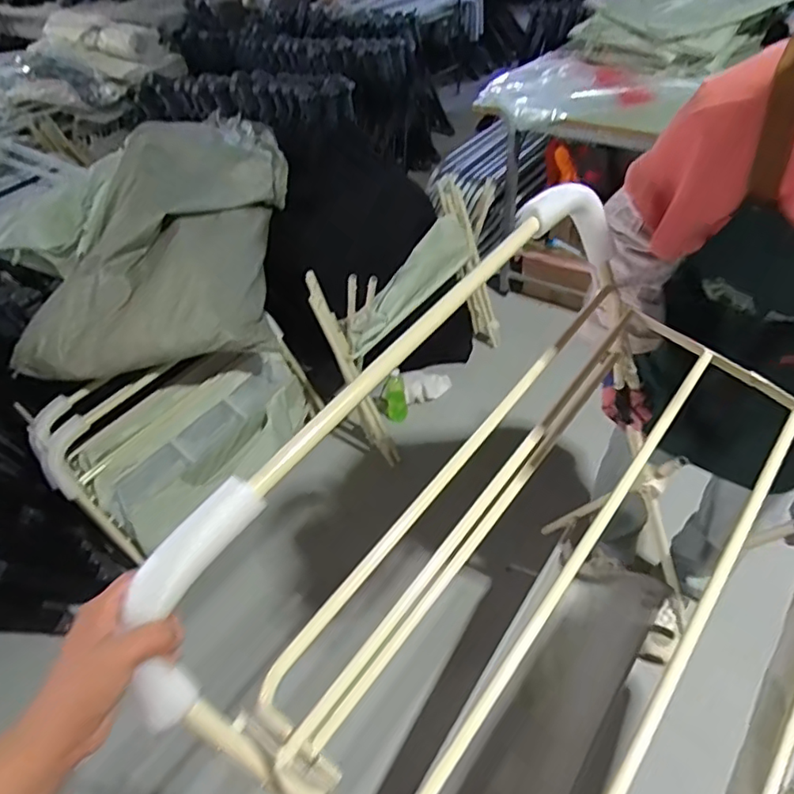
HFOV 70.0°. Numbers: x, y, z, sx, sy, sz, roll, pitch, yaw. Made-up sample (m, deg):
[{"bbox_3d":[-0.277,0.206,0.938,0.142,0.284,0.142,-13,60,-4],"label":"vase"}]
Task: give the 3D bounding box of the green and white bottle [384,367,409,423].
[{"bbox_3d":[-0.006,-0.005,1.932,0.079,0.171,0.068,-4,20,2],"label":"green and white bottle"}]

